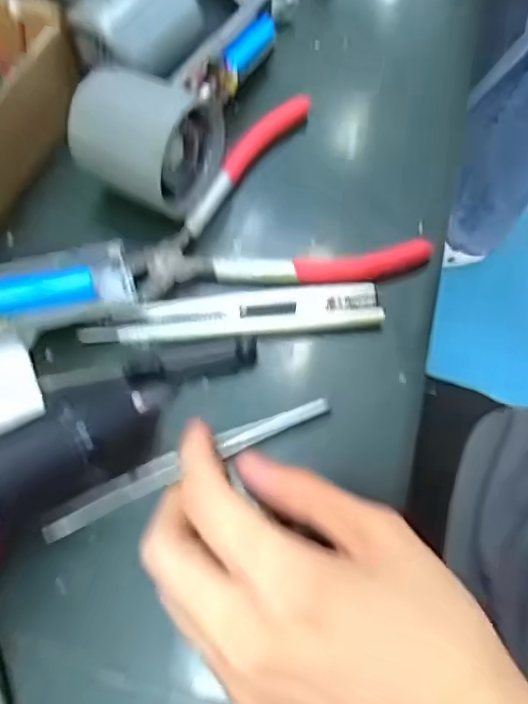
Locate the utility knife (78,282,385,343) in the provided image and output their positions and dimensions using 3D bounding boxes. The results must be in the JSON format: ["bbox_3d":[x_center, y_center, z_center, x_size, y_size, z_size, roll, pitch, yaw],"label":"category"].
[{"bbox_3d":[-0.016,-0.019,0.253,0.137,0.006,0.024,-3,66,2],"label":"utility knife"}]

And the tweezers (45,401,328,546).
[{"bbox_3d":[-0.032,0.046,0.223,0.126,0.004,0.012,-22,67,-6],"label":"tweezers"}]

